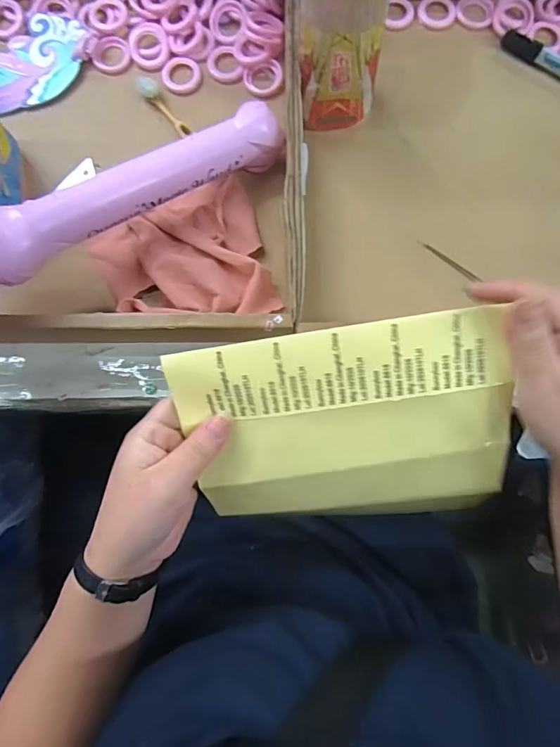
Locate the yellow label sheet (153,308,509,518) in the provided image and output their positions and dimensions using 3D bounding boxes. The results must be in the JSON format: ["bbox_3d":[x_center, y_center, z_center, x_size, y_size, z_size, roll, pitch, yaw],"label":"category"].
[{"bbox_3d":[0.044,0.041,0.291,0.204,0.017,0.151,-8,118,5],"label":"yellow label sheet"}]

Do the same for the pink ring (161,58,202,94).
[{"bbox_3d":[-0.095,-0.288,0.423,0.037,0.004,0.038,0,82,0],"label":"pink ring"}]

